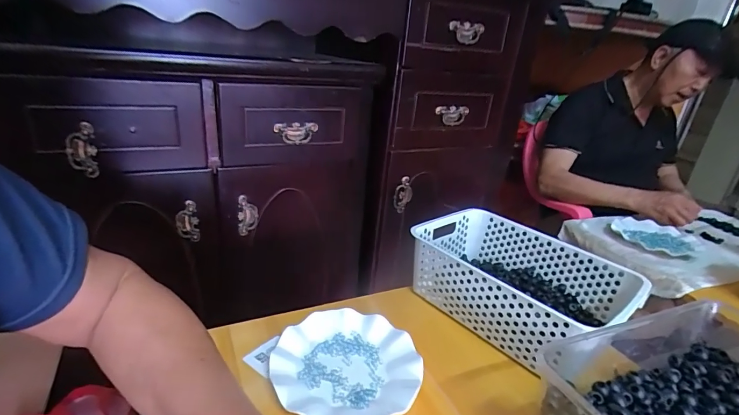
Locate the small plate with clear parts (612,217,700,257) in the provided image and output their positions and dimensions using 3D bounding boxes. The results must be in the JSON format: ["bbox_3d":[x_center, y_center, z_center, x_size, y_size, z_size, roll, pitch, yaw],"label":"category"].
[{"bbox_3d":[0.700,0.069,0.948,0.175,0.019,0.174,5,24,-2],"label":"small plate with clear parts"}]

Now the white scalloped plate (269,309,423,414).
[{"bbox_3d":[-0.029,0.198,0.484,0.180,0.020,0.174,5,24,-2],"label":"white scalloped plate"}]

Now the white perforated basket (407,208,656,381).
[{"bbox_3d":[0.231,0.118,0.617,0.209,0.104,0.305,-16,32,-41],"label":"white perforated basket"}]

